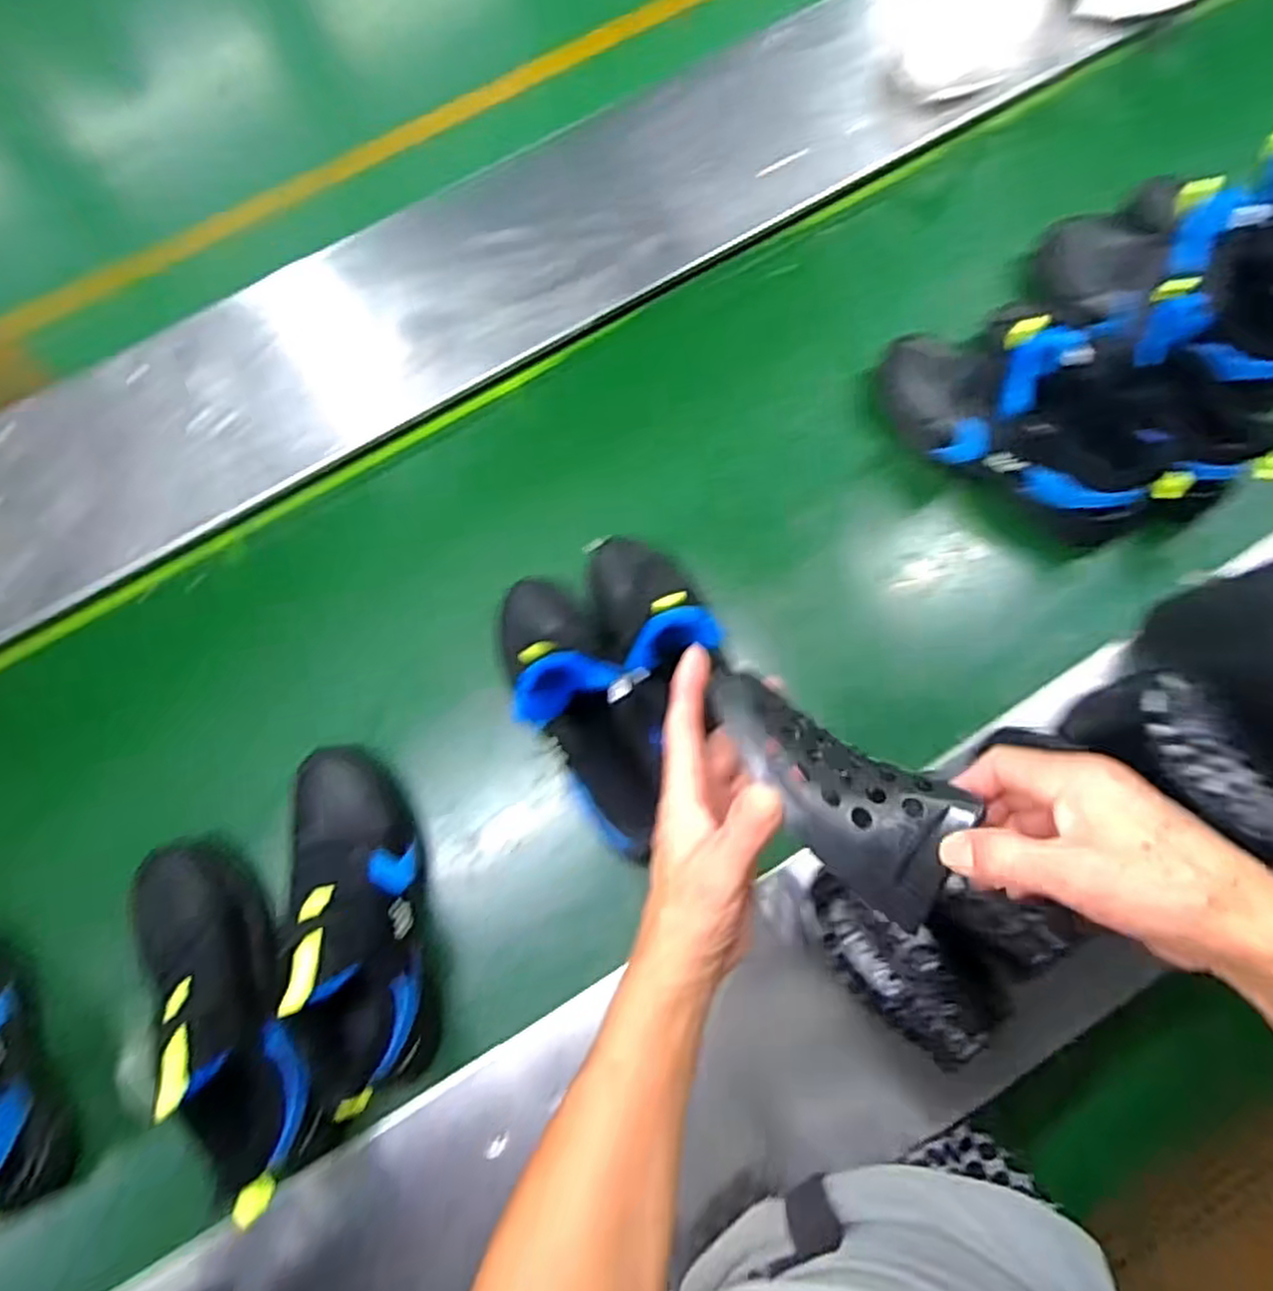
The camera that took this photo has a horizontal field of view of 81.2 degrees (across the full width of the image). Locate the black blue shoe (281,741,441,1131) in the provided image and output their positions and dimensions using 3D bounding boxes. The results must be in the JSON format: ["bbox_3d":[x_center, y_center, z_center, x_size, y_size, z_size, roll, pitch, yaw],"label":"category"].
[{"bbox_3d":[-0.235,0.225,0.622,0.093,0.137,0.278,-7,75,-1],"label":"black blue shoe"}]

